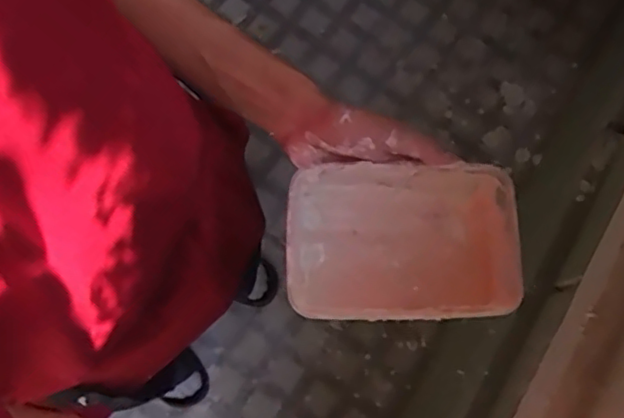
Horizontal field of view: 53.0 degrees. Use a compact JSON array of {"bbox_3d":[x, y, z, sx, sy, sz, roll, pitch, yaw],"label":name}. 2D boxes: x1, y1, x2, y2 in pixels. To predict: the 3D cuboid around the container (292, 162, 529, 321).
[{"bbox_3d":[0.067,0.027,0.480,0.166,0.058,0.114,-1,72,2],"label":"container"}]

